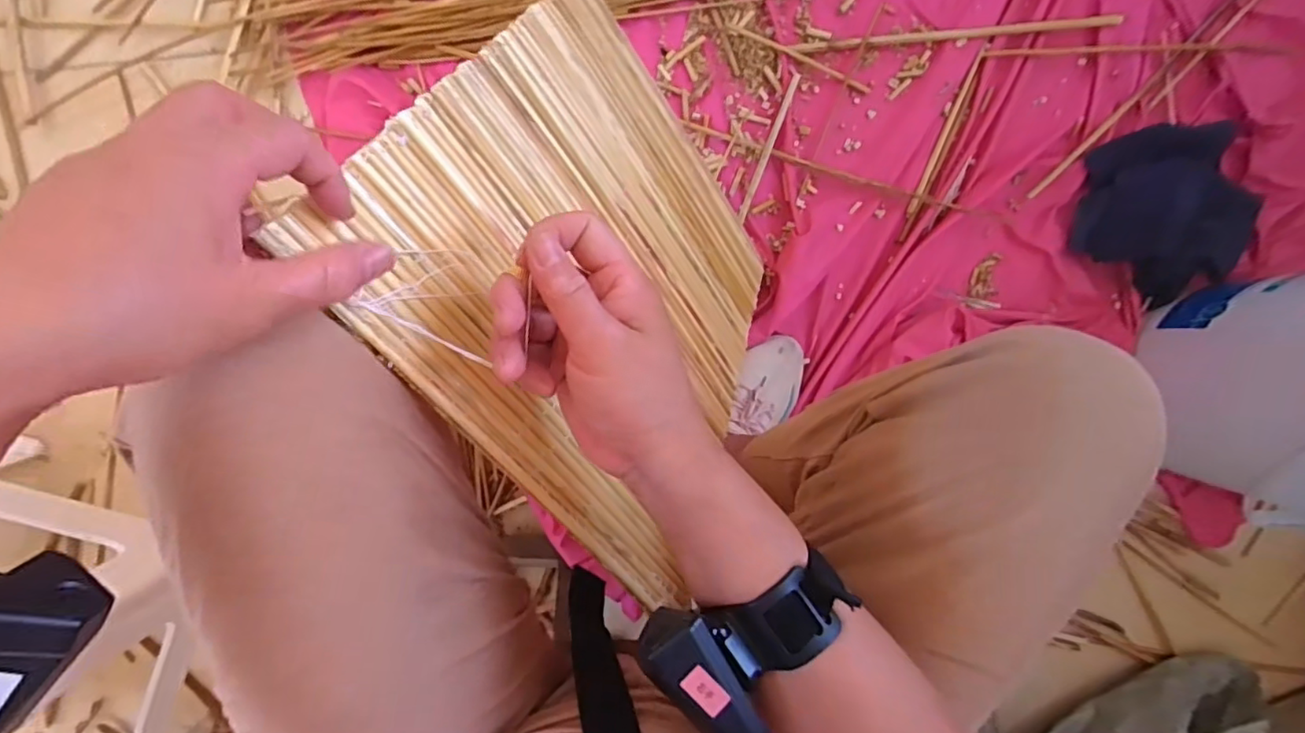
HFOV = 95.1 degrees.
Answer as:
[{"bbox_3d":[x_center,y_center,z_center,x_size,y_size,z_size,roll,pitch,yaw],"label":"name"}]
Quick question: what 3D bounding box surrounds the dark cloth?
[{"bbox_3d":[0.594,-0.178,0.690,0.180,0.058,0.208,-1,94,-6],"label":"dark cloth"}]

